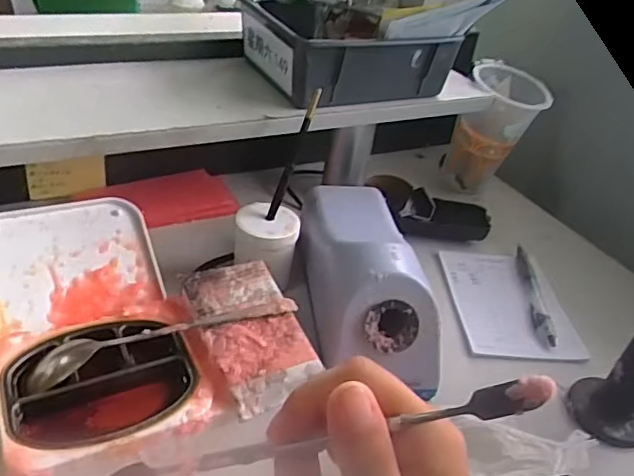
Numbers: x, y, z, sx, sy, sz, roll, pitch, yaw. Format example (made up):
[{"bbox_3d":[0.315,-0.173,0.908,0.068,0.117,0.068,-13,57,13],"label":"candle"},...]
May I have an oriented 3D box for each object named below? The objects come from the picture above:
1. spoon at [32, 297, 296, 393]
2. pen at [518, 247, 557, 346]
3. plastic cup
[{"bbox_3d":[-0.103,0.065,0.397,0.176,0.029,0.032,-9,39,-23],"label":"spoon"},{"bbox_3d":[0.210,0.053,0.559,0.013,0.014,0.134,8,35,0],"label":"pen"},{"bbox_3d":[0.203,-0.117,0.670,0.091,0.141,0.087,17,36,13],"label":"plastic cup"}]

